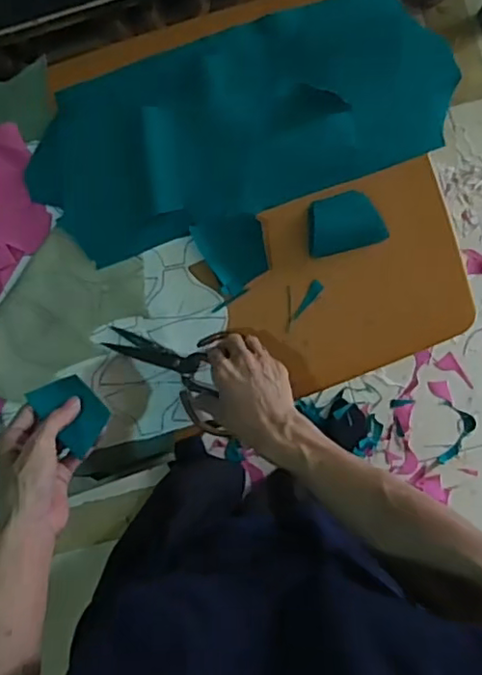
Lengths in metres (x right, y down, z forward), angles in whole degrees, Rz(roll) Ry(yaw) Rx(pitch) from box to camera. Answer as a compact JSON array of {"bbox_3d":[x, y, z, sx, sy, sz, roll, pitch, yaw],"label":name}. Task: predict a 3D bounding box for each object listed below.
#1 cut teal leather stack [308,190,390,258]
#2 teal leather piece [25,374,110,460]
[{"bbox_3d":[0.121,-0.135,0.710,0.090,0.011,0.064,-15,87,1],"label":"cut teal leather stack"},{"bbox_3d":[-0.162,0.072,0.585,0.050,0.010,0.075,-39,88,-18],"label":"teal leather piece"}]

